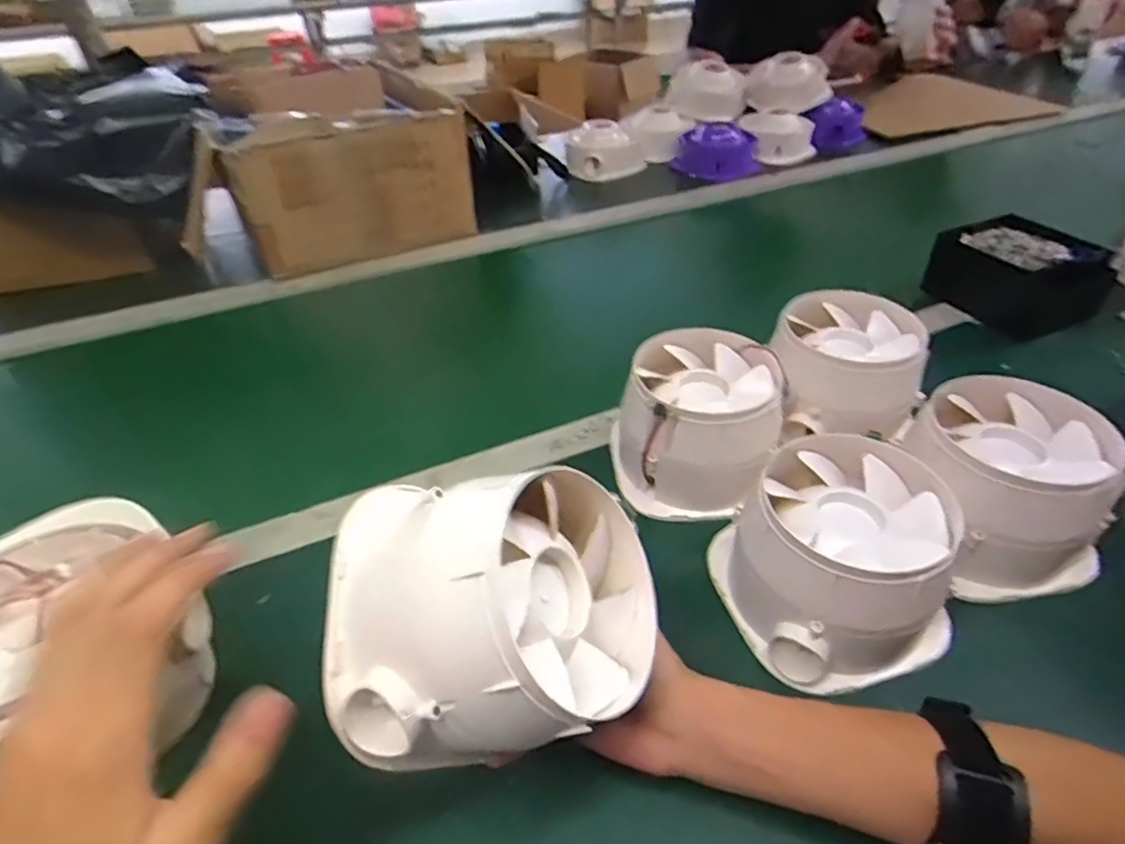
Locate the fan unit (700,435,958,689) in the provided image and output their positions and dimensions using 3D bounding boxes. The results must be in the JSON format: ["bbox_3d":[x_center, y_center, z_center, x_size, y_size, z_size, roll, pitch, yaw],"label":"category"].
[{"bbox_3d":[0.179,0.085,0.415,0.128,0.097,0.133,-12,41,-13],"label":"fan unit"}]

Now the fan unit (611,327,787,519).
[{"bbox_3d":[0.110,0.000,0.511,0.128,0.093,0.131,8,41,11],"label":"fan unit"}]

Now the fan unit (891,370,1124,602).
[{"bbox_3d":[0.318,0.044,0.464,0.122,0.098,0.137,-11,40,-11],"label":"fan unit"}]

